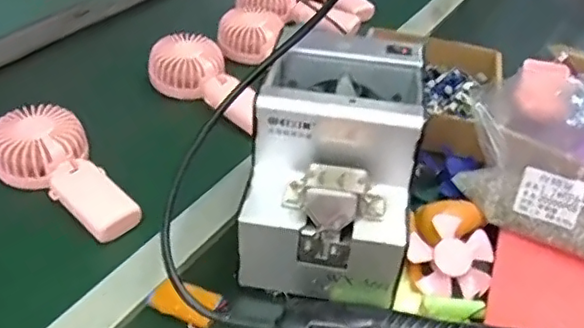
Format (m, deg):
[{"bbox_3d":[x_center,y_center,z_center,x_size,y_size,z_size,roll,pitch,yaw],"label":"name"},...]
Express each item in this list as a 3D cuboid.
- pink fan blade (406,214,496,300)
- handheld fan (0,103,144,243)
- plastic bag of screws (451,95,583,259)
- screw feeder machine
[{"bbox_3d":[0.135,0.079,0.509,0.072,0.011,0.070,1,68,-3],"label":"pink fan blade"},{"bbox_3d":[-0.212,0.006,0.560,0.083,0.043,0.169,-27,48,-31],"label":"handheld fan"},{"bbox_3d":[0.228,0.019,0.544,0.172,0.063,0.088,27,46,26],"label":"plastic bag of screws"},{"bbox_3d":[0.035,0.001,0.507,0.124,0.155,0.173,7,40,6],"label":"screw feeder machine"}]

